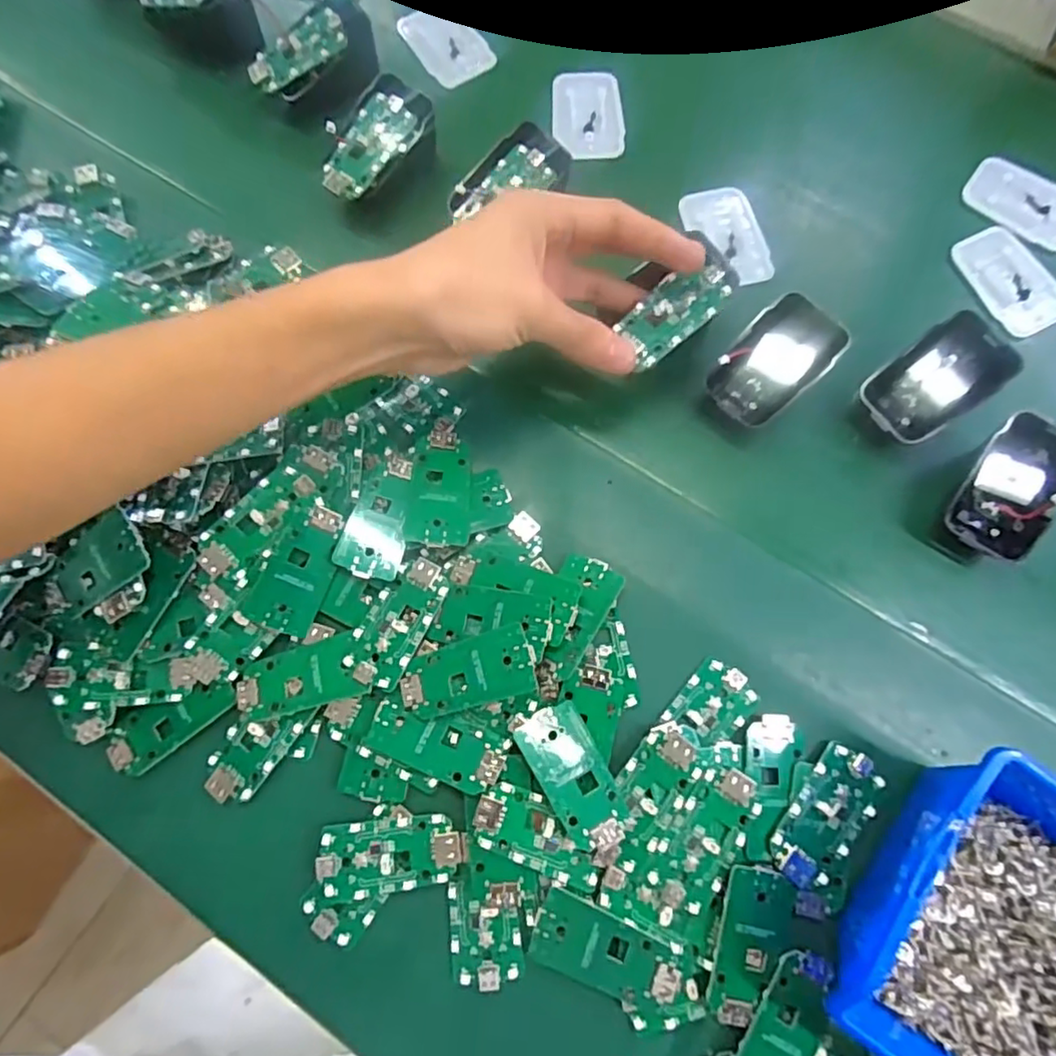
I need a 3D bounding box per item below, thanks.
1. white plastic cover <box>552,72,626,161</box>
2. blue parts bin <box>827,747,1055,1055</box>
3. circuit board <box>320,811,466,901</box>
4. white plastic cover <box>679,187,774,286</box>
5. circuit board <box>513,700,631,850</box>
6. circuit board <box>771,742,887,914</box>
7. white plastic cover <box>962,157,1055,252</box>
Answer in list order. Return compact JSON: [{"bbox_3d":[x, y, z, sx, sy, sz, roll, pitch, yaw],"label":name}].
[{"bbox_3d":[0.038,-0.267,0.402,0.043,0.006,0.069,-2,73,-1],"label":"white plastic cover"},{"bbox_3d":[0.190,0.166,0.247,0.114,0.064,0.120,36,77,10],"label":"blue parts bin"},{"bbox_3d":[-0.061,0.149,0.285,0.066,0.007,0.031,-8,73,-2],"label":"circuit board"},{"bbox_3d":[0.120,-0.177,0.377,0.036,0.010,0.067,-19,74,-5],"label":"white plastic cover"},{"bbox_3d":[0.022,0.113,0.285,0.032,0.011,0.062,-30,75,-8],"label":"circuit board"},{"bbox_3d":[0.137,0.132,0.283,0.036,0.007,0.064,28,75,8],"label":"circuit board"},{"bbox_3d":[0.305,-0.200,0.381,0.068,0.004,0.044,35,76,10],"label":"white plastic cover"}]

